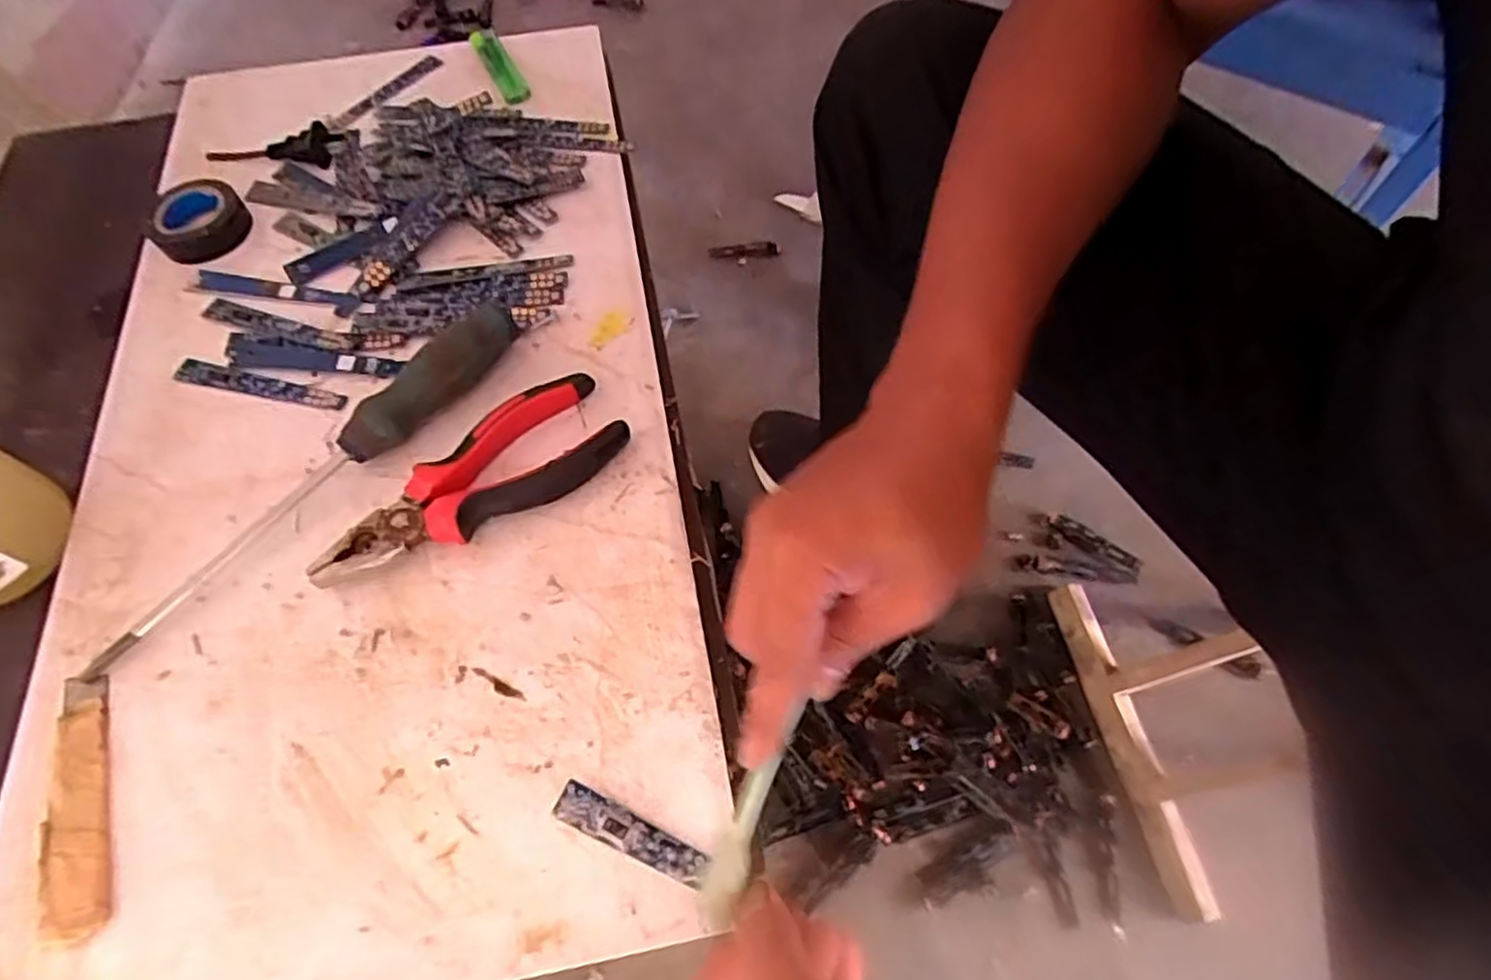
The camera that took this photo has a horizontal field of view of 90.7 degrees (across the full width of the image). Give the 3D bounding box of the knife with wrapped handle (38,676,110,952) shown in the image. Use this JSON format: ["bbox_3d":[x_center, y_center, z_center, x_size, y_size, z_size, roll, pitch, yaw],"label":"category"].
[{"bbox_3d":[-0.278,0.129,0.305,0.023,0.006,0.106,-22,63,-9],"label":"knife with wrapped handle"}]

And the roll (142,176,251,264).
[{"bbox_3d":[-0.339,-0.168,0.456,0.054,0.020,0.054,-1,62,2],"label":"roll"}]

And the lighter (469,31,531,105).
[{"bbox_3d":[-0.176,-0.304,0.527,0.019,0.012,0.081,-27,64,-11],"label":"lighter"}]

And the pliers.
[{"bbox_3d":[-0.134,-0.003,0.362,0.155,0.020,0.056,-34,66,-14],"label":"pliers"}]

